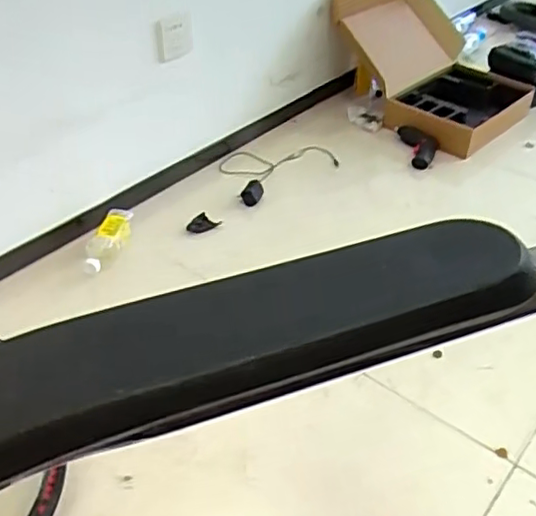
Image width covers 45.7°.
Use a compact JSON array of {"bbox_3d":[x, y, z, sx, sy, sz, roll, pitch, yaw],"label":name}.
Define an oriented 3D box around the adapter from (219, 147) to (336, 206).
[{"bbox_3d":[-0.003,-0.227,1.577,0.243,0.050,0.310,32,49,32],"label":"adapter"}]

